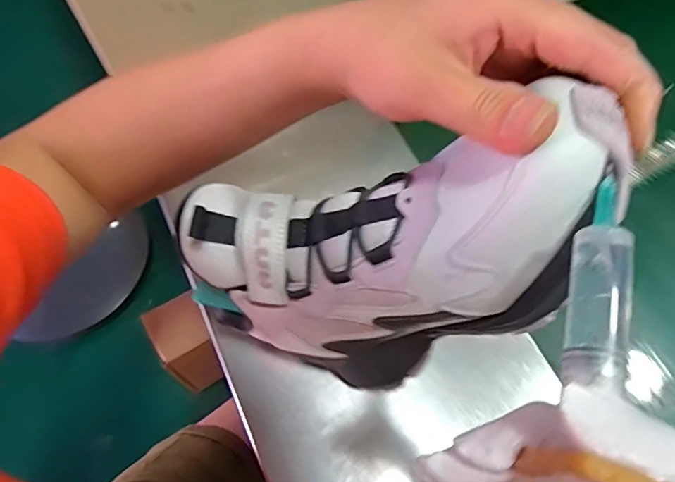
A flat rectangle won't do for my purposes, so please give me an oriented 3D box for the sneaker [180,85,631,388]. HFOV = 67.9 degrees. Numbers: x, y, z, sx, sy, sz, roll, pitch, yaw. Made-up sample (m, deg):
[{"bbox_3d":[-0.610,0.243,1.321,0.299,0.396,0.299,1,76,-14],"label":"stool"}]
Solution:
[{"bbox_3d":[0.011,0.011,0.246,0.239,0.127,0.076,-21,57,39],"label":"sneaker"}]

